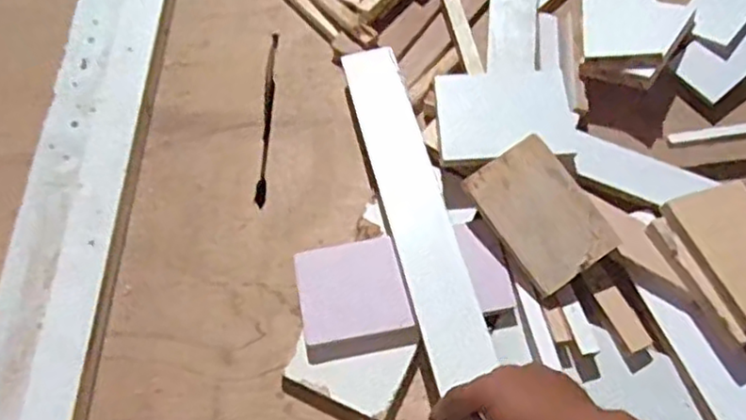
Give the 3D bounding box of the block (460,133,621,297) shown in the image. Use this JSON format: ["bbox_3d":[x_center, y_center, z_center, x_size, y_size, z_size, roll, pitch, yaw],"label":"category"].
[{"bbox_3d":[0.175,0.003,0.705,0.097,0.013,0.146,-35,79,3],"label":"block"}]

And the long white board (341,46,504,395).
[{"bbox_3d":[0.043,-0.015,0.726,0.064,0.015,0.393,-14,64,-5],"label":"long white board"}]

